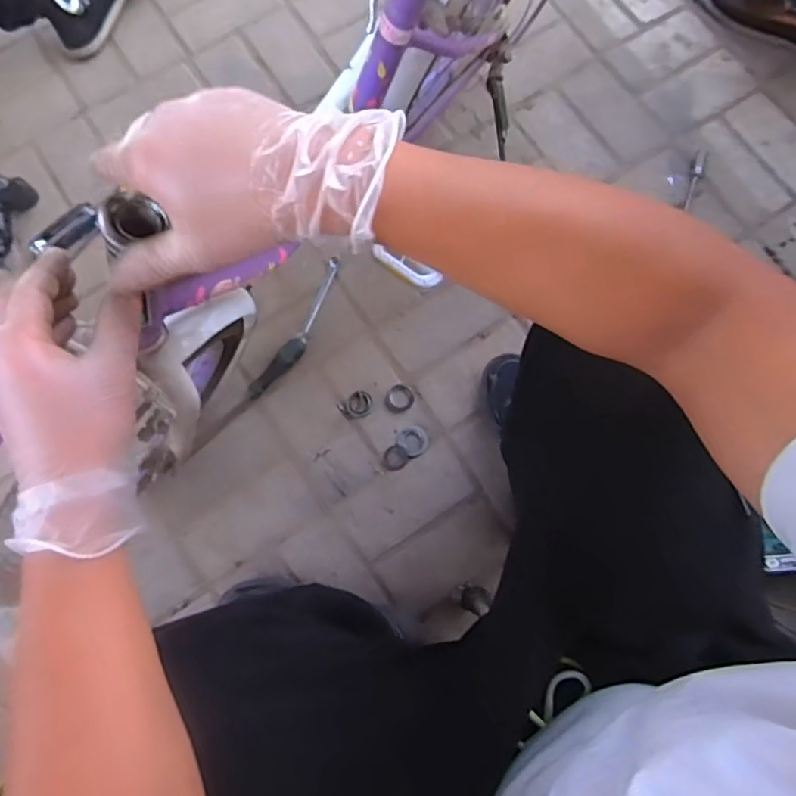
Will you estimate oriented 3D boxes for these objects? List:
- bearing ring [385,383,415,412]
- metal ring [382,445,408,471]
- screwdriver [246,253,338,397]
[{"bbox_3d":[0.003,0.000,0.879,0.044,0.004,0.043,0,77,0],"label":"bearing ring"},{"bbox_3d":[-0.004,0.089,0.862,0.037,0.004,0.038,0,77,0],"label":"metal ring"},{"bbox_3d":[-0.146,-0.104,0.884,0.038,0.023,0.244,29,78,6],"label":"screwdriver"}]

